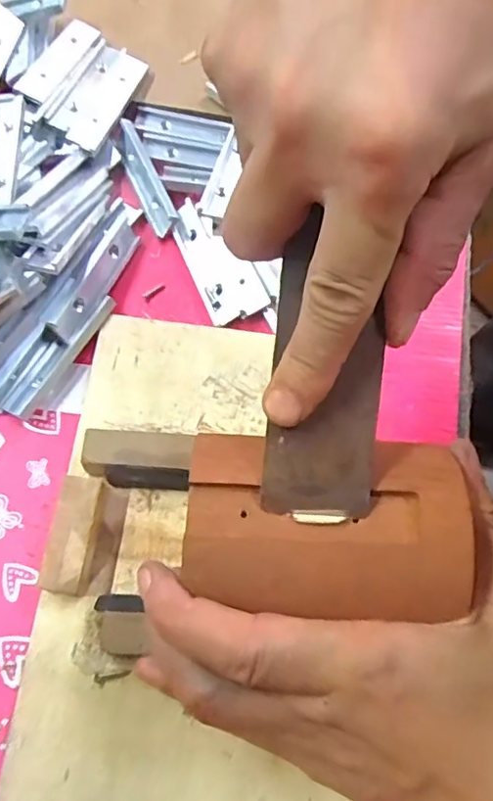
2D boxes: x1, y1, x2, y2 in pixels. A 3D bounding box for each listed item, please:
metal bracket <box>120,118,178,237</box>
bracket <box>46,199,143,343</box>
[{"bbox_3d":[-0.060,-0.133,0.347,0.015,0.009,0.075,-21,72,-10],"label":"metal bracket"},{"bbox_3d":[-0.082,-0.076,0.325,0.021,0.009,0.092,20,70,5],"label":"bracket"}]

